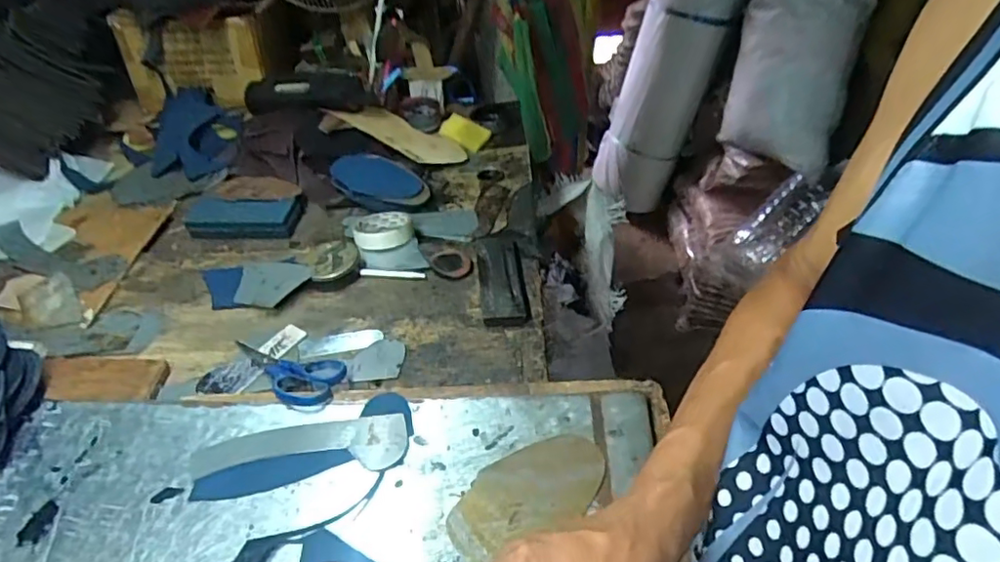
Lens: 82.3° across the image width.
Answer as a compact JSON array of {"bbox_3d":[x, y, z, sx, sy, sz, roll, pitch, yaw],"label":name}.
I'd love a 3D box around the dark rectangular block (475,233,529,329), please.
[{"bbox_3d":[0.001,-0.010,0.740,0.057,0.015,0.177,-5,42,-2],"label":"dark rectangular block"}]

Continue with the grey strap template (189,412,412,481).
[{"bbox_3d":[-0.192,0.160,0.546,0.202,0.007,0.052,-7,47,0],"label":"grey strap template"}]

